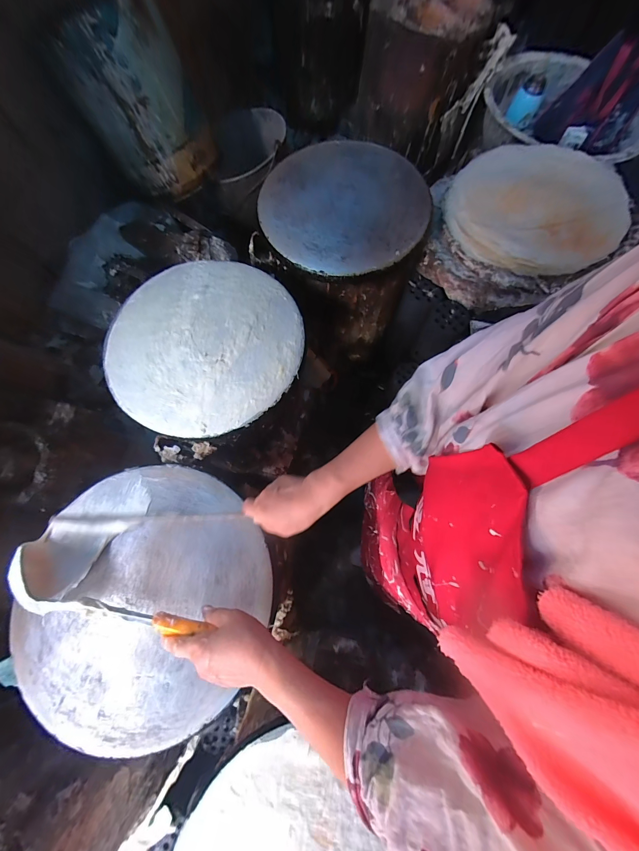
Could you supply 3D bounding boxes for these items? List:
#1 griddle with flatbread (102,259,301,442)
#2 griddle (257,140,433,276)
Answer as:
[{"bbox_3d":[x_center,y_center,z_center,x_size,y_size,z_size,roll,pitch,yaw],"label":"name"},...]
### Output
[{"bbox_3d":[-0.216,-0.158,0.587,0.348,0.022,0.358,0,73,1],"label":"griddle with flatbread"},{"bbox_3d":[0.048,-0.478,0.676,0.341,0.045,0.341,0,73,1],"label":"griddle"}]

